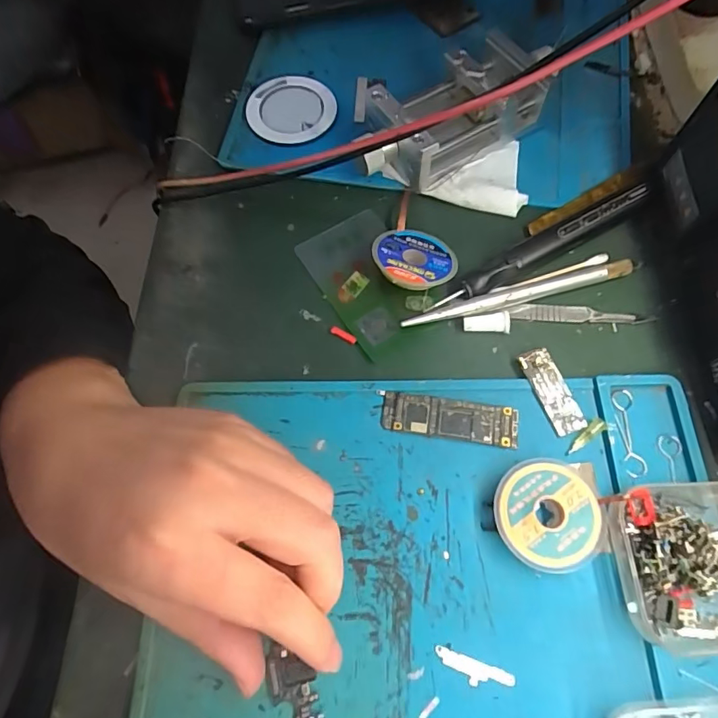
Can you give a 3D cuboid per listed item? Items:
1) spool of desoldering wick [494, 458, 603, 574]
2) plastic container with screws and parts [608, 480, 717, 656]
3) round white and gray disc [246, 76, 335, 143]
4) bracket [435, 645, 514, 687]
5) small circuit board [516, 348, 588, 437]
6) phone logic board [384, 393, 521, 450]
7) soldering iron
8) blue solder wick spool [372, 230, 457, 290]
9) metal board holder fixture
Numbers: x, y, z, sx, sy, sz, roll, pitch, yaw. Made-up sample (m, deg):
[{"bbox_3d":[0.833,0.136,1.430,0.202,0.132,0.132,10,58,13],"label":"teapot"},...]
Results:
[{"bbox_3d":[0.081,0.068,0.209,0.043,0.012,0.045,-1,67,2],"label":"spool of desoldering wick"},{"bbox_3d":[0.140,0.083,0.195,0.062,0.023,0.063,-4,67,0],"label":"plastic container with screws and parts"},{"bbox_3d":[-0.044,-0.161,0.310,0.056,0.010,0.056,-1,67,2],"label":"round white and gray disc"},{"bbox_3d":[0.046,0.125,0.191,0.032,0.004,0.009,17,69,9],"label":"bracket"},{"bbox_3d":[0.095,0.016,0.235,0.016,0.004,0.044,-21,71,-2],"label":"small circuit board"},{"bbox_3d":[0.044,0.029,0.231,0.064,0.004,0.020,7,68,5],"label":"phone logic board"},{"bbox_3d":[0.097,-0.060,0.256,0.135,0.019,0.013,-28,69,-9],"label":"soldering iron"},{"bbox_3d":[0.029,-0.054,0.257,0.044,0.009,0.038,13,52,-2],"label":"blue solder wick spool"},{"bbox_3d":[0.055,-0.147,0.283,0.128,0.037,0.066,-27,69,-9],"label":"metal board holder fixture"}]

